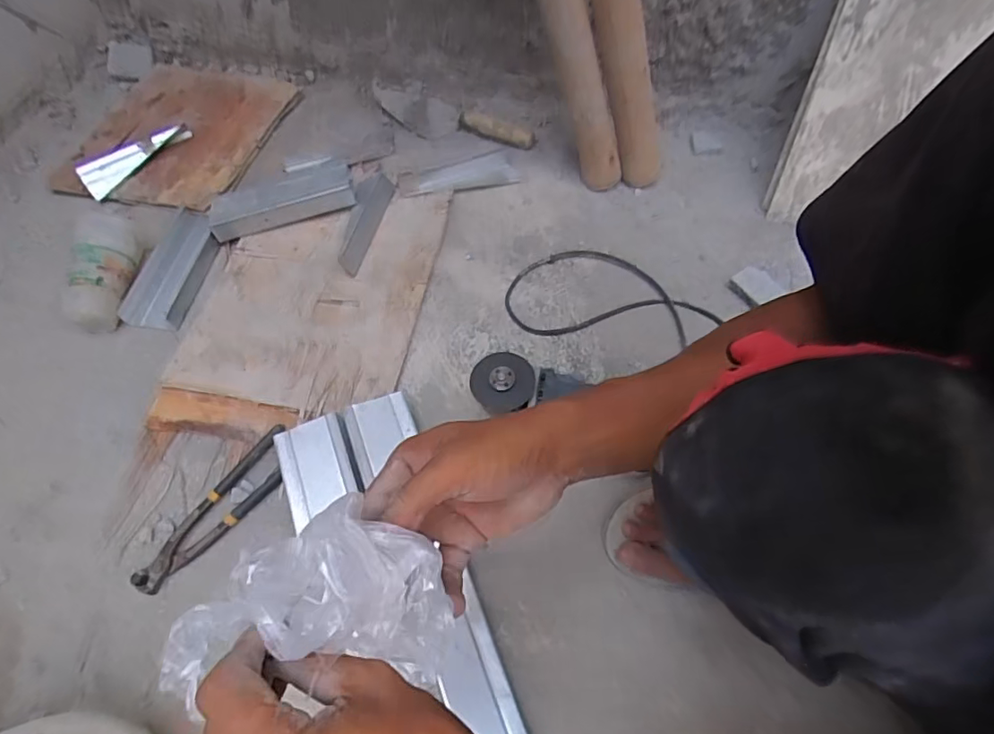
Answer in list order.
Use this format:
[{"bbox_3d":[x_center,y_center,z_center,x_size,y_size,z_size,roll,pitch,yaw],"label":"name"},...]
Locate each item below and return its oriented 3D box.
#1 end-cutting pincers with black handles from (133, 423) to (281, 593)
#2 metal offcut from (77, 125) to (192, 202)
[{"bbox_3d":[-0.315,0.164,0.618,0.058,0.021,0.215,30,66,17],"label":"end-cutting pincers with black handles"},{"bbox_3d":[-0.601,-0.352,0.903,0.188,0.047,0.045,-40,67,-18],"label":"metal offcut"}]

